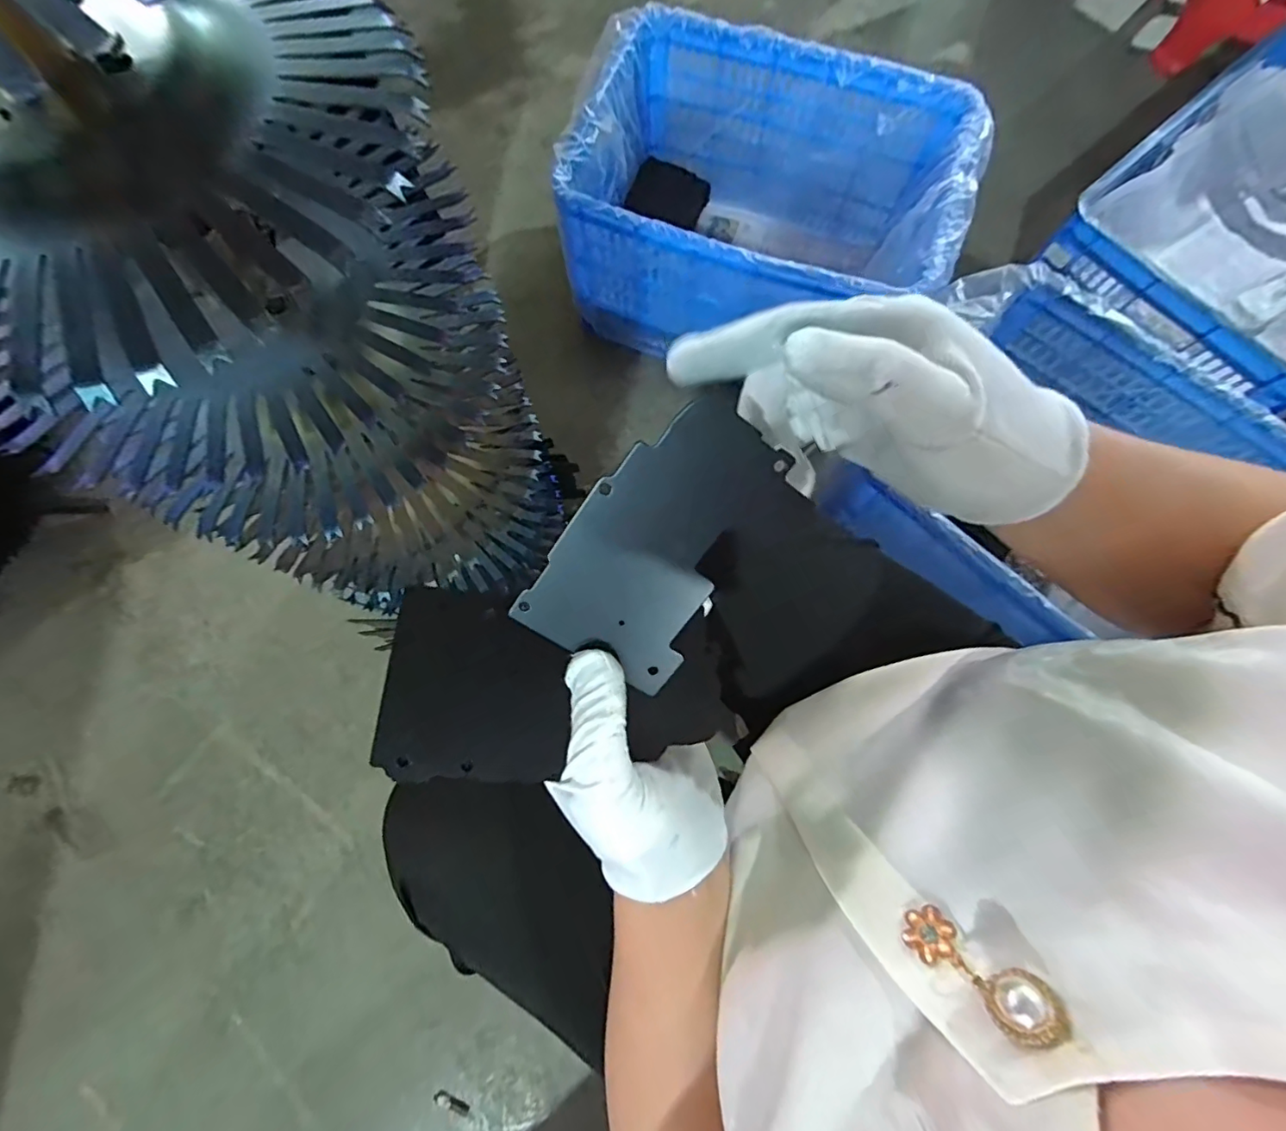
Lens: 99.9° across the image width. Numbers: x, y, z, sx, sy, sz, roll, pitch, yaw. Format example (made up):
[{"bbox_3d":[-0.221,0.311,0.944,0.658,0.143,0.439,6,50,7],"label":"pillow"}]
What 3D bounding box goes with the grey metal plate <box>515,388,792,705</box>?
[{"bbox_3d":[0.007,-0.006,0.202,0.064,0.004,0.106,33,108,-14],"label":"grey metal plate"}]

